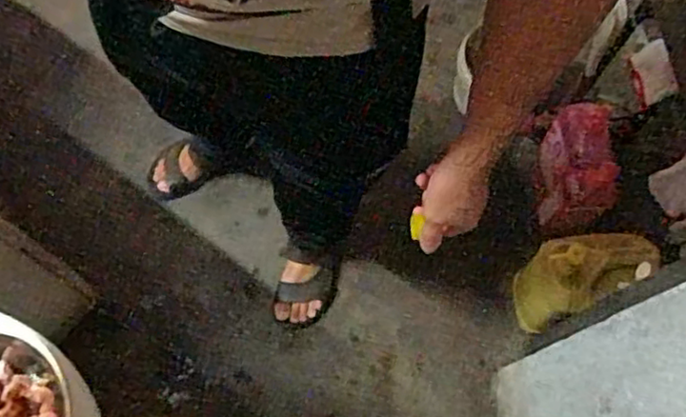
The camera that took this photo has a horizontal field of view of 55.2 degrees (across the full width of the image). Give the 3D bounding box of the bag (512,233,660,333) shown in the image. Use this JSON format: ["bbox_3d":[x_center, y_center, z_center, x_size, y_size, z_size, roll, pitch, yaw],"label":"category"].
[{"bbox_3d":[0.384,0.119,1.136,0.107,0.303,0.139,2,67,-25],"label":"bag"}]

